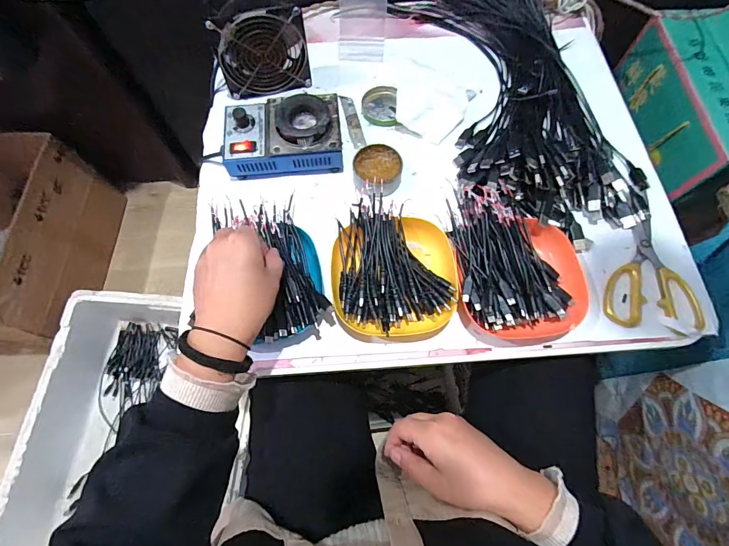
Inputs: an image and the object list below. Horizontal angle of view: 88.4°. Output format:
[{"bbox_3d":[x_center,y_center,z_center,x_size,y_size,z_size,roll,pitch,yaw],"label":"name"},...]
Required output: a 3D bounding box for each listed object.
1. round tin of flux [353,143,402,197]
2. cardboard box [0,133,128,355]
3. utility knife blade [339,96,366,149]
[{"bbox_3d":[0.017,-0.135,0.492,0.063,0.025,0.063,0,70,1],"label":"round tin of flux"},{"bbox_3d":[-0.862,-0.069,0.902,0.345,0.261,0.473,1,70,1],"label":"cardboard box"},{"bbox_3d":[-0.017,-0.217,0.534,0.018,0.004,0.093,-14,70,-4],"label":"utility knife blade"}]

